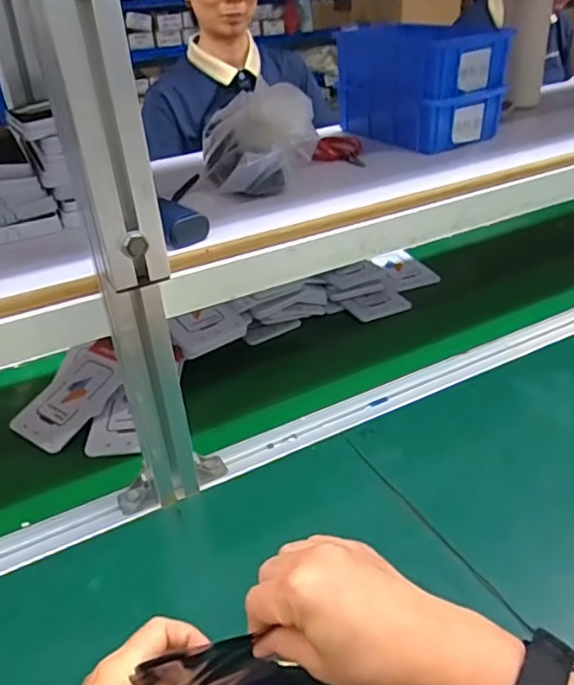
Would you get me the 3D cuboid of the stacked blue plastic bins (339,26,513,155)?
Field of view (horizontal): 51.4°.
[{"bbox_3d":[0.163,-0.335,0.757,0.119,0.125,0.187,-23,37,-28],"label":"stacked blue plastic bins"}]

